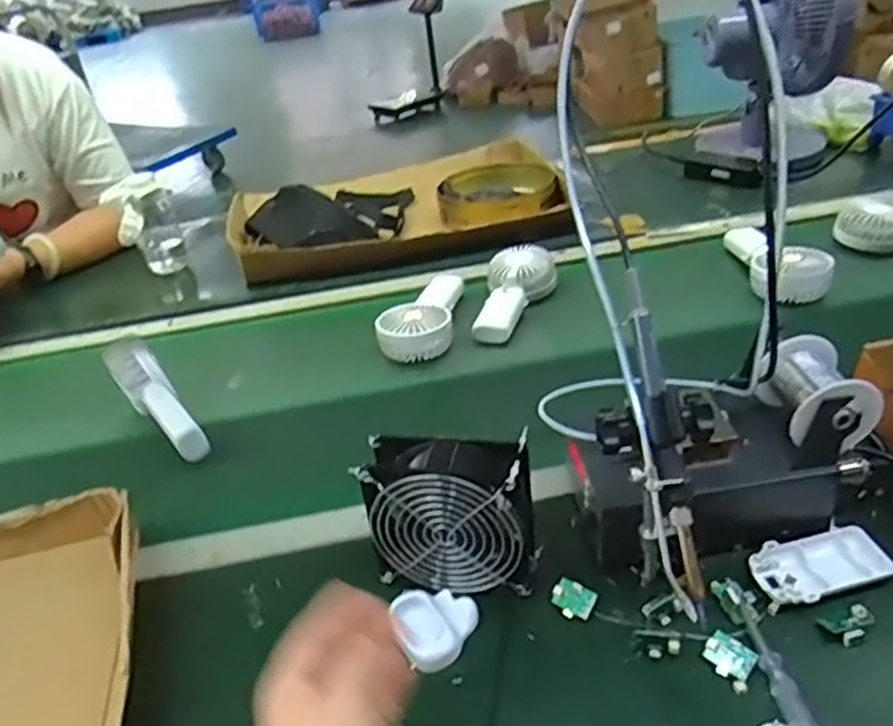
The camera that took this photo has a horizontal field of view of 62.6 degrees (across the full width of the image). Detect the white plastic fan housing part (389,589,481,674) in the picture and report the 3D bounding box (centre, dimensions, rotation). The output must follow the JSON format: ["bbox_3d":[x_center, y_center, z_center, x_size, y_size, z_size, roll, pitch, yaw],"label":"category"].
[{"bbox_3d":[-0.007,0.188,0.542,0.057,0.017,0.063,-25,37,-26],"label":"white plastic fan housing part"}]

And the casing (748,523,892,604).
[{"bbox_3d":[0.273,0.149,0.538,0.094,0.015,0.052,-14,34,-11],"label":"casing"}]

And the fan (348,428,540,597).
[{"bbox_3d":[0.004,0.115,0.553,0.122,0.118,0.056,0,34,10],"label":"fan"}]

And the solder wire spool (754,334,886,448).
[{"bbox_3d":[0.270,0.021,0.538,0.063,0.050,0.076,-6,33,1],"label":"solder wire spool"}]

